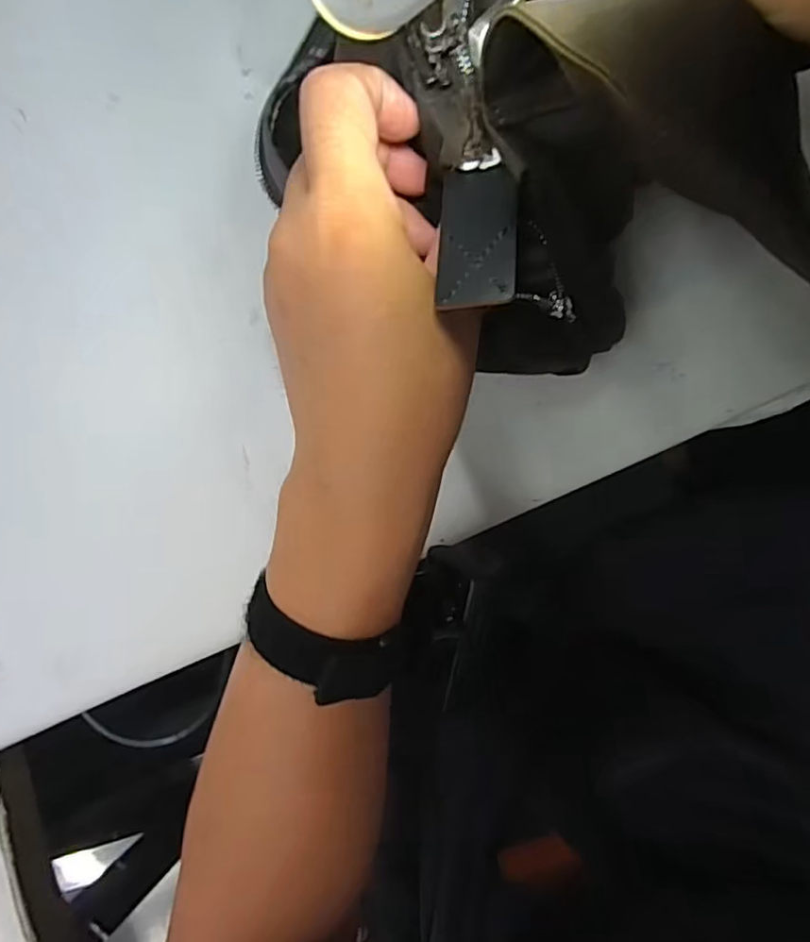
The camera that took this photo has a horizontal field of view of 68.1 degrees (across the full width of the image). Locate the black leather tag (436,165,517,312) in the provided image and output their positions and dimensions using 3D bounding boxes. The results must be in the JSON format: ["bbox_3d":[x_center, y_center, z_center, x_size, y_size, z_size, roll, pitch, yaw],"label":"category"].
[{"bbox_3d":[0.024,-0.077,0.194,0.025,0.005,0.054,-2,68,8],"label":"black leather tag"}]

